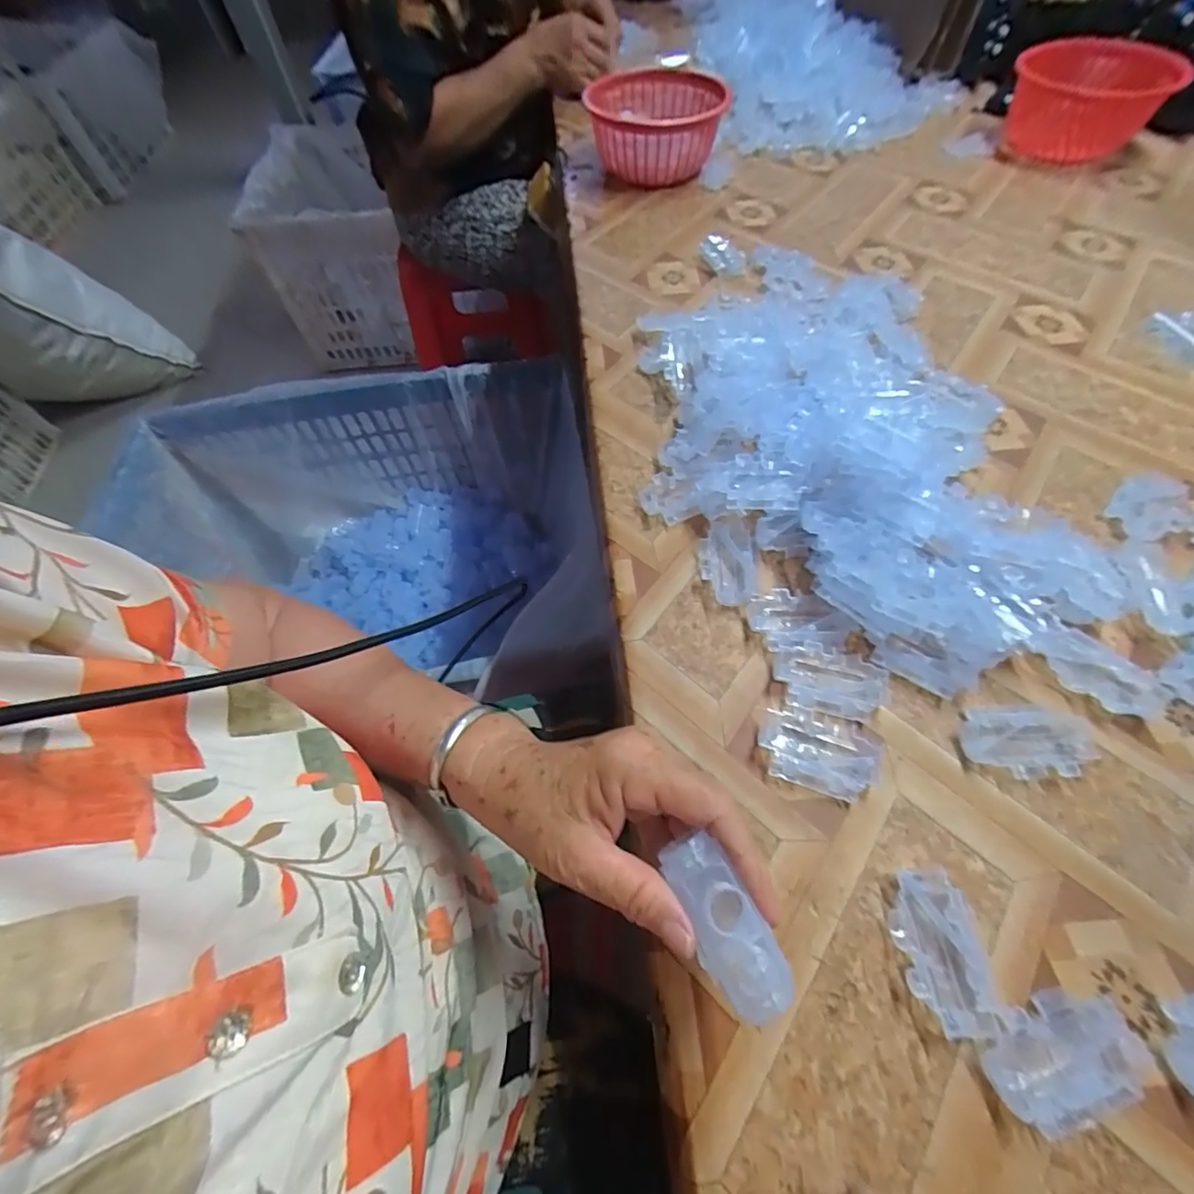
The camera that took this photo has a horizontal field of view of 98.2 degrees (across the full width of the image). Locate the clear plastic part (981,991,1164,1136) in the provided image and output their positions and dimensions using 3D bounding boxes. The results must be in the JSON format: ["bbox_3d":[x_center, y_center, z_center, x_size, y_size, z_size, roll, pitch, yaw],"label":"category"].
[{"bbox_3d":[0.220,0.216,0.242,0.074,0.012,0.045,-14,61,-5],"label":"clear plastic part"}]

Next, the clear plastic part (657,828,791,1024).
[{"bbox_3d":[0.053,0.135,0.213,0.030,0.018,0.070,-26,73,-11],"label":"clear plastic part"}]

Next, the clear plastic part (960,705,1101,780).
[{"bbox_3d":[0.262,0.088,0.316,0.074,0.011,0.042,0,61,3],"label":"clear plastic part"}]

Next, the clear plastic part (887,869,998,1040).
[{"bbox_3d":[0.175,0.180,0.264,0.042,0.014,0.069,-2,61,2],"label":"clear plastic part"}]

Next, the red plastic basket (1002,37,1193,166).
[{"bbox_3d":[0.594,-0.616,0.640,0.142,0.081,0.142,5,61,6],"label":"red plastic basket"}]

